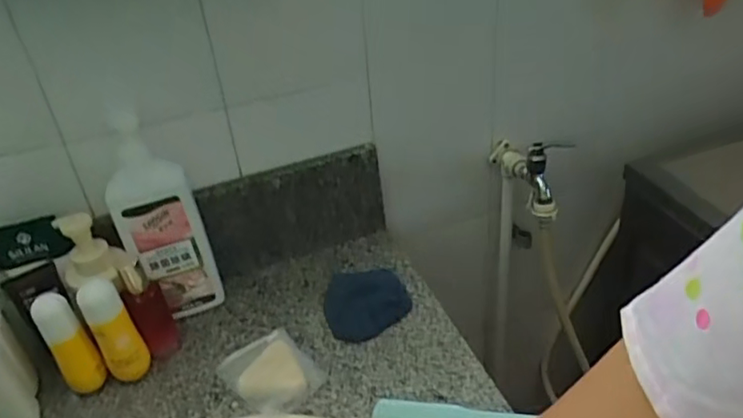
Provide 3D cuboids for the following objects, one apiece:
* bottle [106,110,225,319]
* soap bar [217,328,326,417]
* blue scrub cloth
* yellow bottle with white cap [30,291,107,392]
[{"bbox_3d":[-0.272,0.024,0.786,0.102,0.291,0.054,-15,37,-13],"label":"bottle"},{"bbox_3d":[-0.122,0.197,0.738,0.107,0.031,0.090,27,47,37],"label":"soap bar"},{"bbox_3d":[-0.013,0.119,0.839,0.112,0.032,0.135,-16,37,-14],"label":"blue scrub cloth"},{"bbox_3d":[-0.357,0.168,0.725,0.041,0.153,0.036,-28,41,-28],"label":"yellow bottle with white cap"}]

